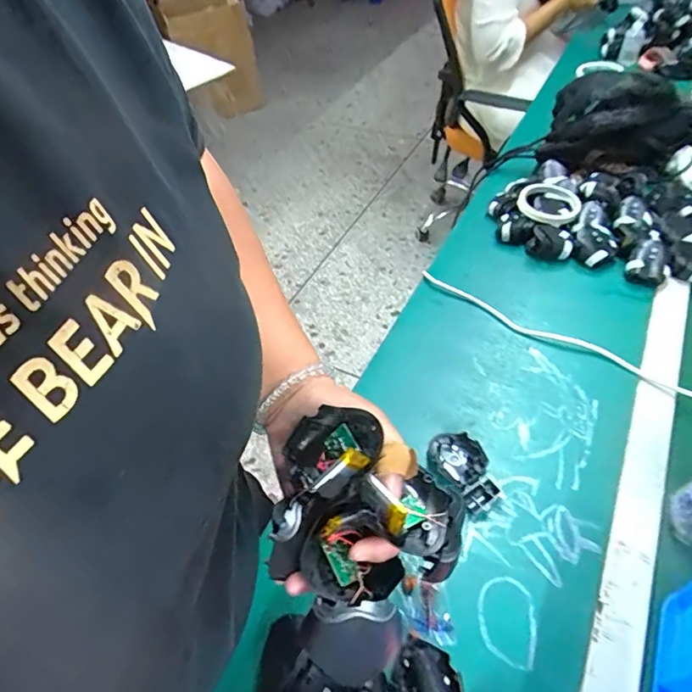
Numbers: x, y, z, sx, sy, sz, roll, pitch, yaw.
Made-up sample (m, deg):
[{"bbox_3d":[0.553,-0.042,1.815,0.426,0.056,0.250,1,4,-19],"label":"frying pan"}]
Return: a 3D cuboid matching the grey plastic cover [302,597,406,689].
[{"bbox_3d":[0.004,0.156,0.260,0.052,0.049,0.020,-1,13,4],"label":"grey plastic cover"}]

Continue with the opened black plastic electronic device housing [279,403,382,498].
[{"bbox_3d":[-0.008,0.062,0.283,0.053,0.022,0.053,-25,44,28],"label":"opened black plastic electronic device housing"}]

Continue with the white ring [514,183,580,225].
[{"bbox_3d":[0.307,-0.216,0.747,0.094,0.015,0.101,-2,49,2],"label":"white ring"}]

